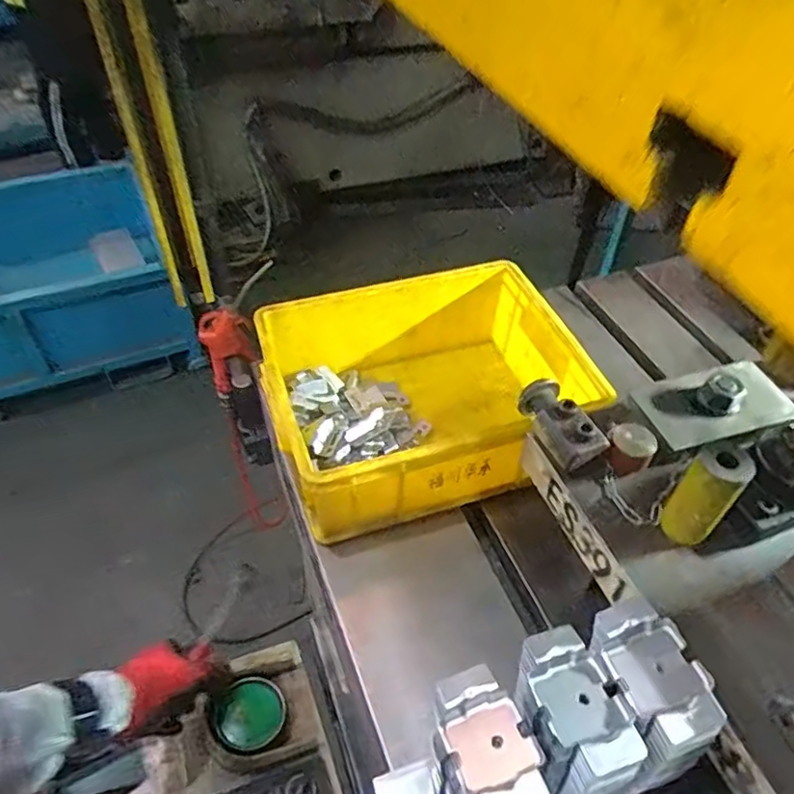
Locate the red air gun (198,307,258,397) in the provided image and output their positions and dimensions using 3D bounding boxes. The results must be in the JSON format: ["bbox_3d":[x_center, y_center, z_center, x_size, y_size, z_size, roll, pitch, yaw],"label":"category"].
[{"bbox_3d":[-0.224,-0.061,0.840,0.066,0.121,0.030,-13,50,-15],"label":"red air gun"}]

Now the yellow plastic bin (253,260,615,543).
[{"bbox_3d":[0.034,-0.006,0.732,0.351,0.129,0.257,-13,50,-15],"label":"yellow plastic bin"}]

